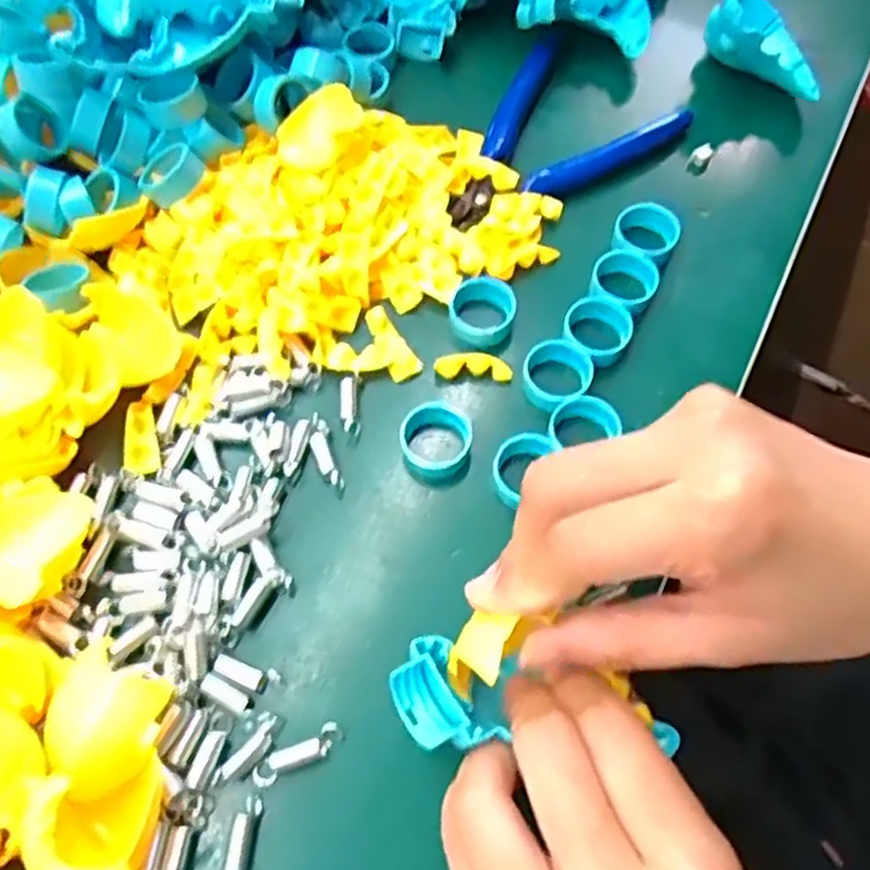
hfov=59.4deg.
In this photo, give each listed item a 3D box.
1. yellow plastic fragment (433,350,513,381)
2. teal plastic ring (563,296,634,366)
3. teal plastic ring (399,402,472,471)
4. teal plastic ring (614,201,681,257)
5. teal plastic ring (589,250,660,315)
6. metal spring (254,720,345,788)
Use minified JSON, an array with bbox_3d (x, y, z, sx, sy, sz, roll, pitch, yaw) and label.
[{"bbox_3d":[0.015,-0.026,0.293,0.029,0.009,0.010,1,65,3],"label":"yellow plastic fragment"},{"bbox_3d":[0.062,-0.039,0.295,0.026,0.012,0.027,-1,64,2],"label":"teal plastic ring"},{"bbox_3d":[0.000,0.003,0.277,0.025,0.014,0.025,-1,64,2],"label":"teal plastic ring"},{"bbox_3d":[0.086,-0.082,0.312,0.025,0.011,0.027,-1,64,2],"label":"teal plastic ring"},{"bbox_3d":[0.075,-0.060,0.303,0.025,0.011,0.026,-1,64,2],"label":"teal plastic ring"},{"bbox_3d":[-0.042,0.099,0.235,0.029,0.006,0.008,-27,66,-10],"label":"metal spring"}]

